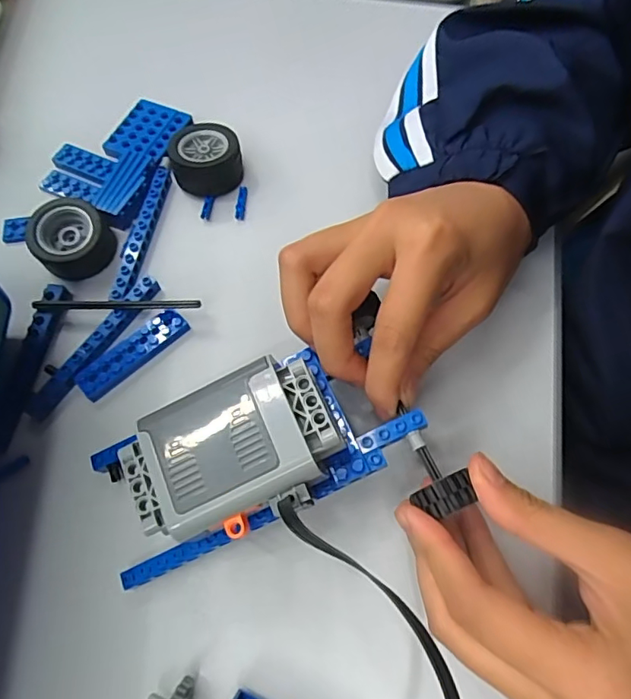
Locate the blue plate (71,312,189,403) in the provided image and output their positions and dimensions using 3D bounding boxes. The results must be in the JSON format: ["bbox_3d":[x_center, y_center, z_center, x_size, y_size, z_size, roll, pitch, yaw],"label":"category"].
[{"bbox_3d":[-0.098,0.002,0.281,0.062,0.008,0.017,-39,71,-16],"label":"blue plate"}]

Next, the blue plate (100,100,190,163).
[{"bbox_3d":[-0.110,-0.143,0.342,0.041,0.004,0.046,22,67,10],"label":"blue plate"}]

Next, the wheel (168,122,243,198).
[{"bbox_3d":[-0.067,-0.117,0.326,0.042,0.024,0.039,0,65,0],"label":"wheel"}]

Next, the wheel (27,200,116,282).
[{"bbox_3d":[-0.139,-0.064,0.297,0.041,0.022,0.036,-34,70,-14],"label":"wheel"}]

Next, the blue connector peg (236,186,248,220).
[{"bbox_3d":[-0.045,-0.091,0.325,0.006,0.006,0.023,3,65,1],"label":"blue connector peg"}]

